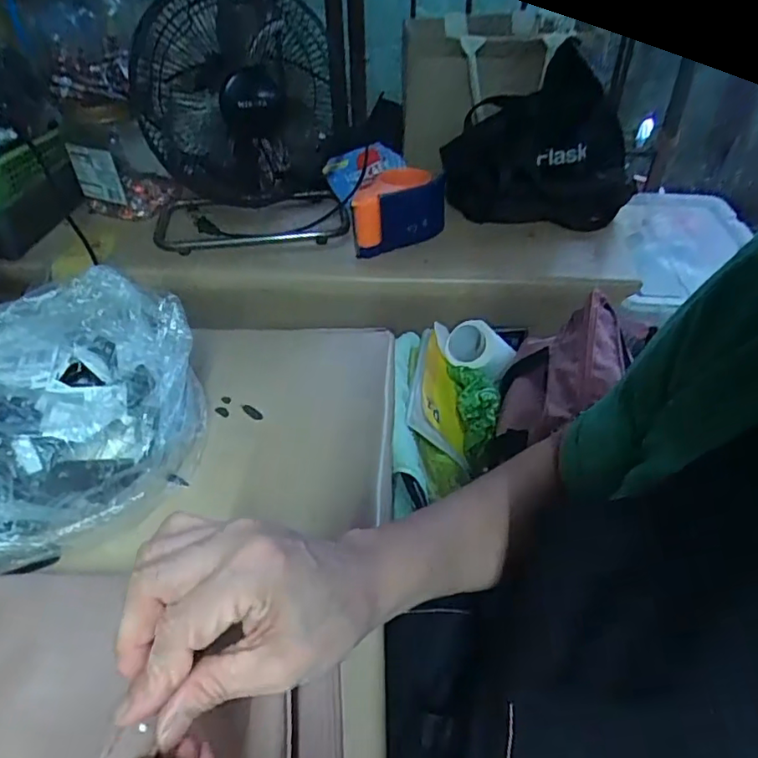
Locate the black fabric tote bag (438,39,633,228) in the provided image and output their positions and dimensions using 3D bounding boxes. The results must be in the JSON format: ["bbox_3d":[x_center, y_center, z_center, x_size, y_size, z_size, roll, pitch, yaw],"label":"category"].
[{"bbox_3d":[0.231,-0.344,0.837,0.270,0.204,0.121,-1,43,0],"label":"black fabric tote bag"}]

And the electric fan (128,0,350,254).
[{"bbox_3d":[-0.195,-0.367,0.792,0.264,0.297,0.197,-9,43,-8],"label":"electric fan"}]

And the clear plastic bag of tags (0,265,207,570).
[{"bbox_3d":[-0.280,0.033,0.485,0.245,0.127,0.210,-12,44,-12],"label":"clear plastic bag of tags"}]

